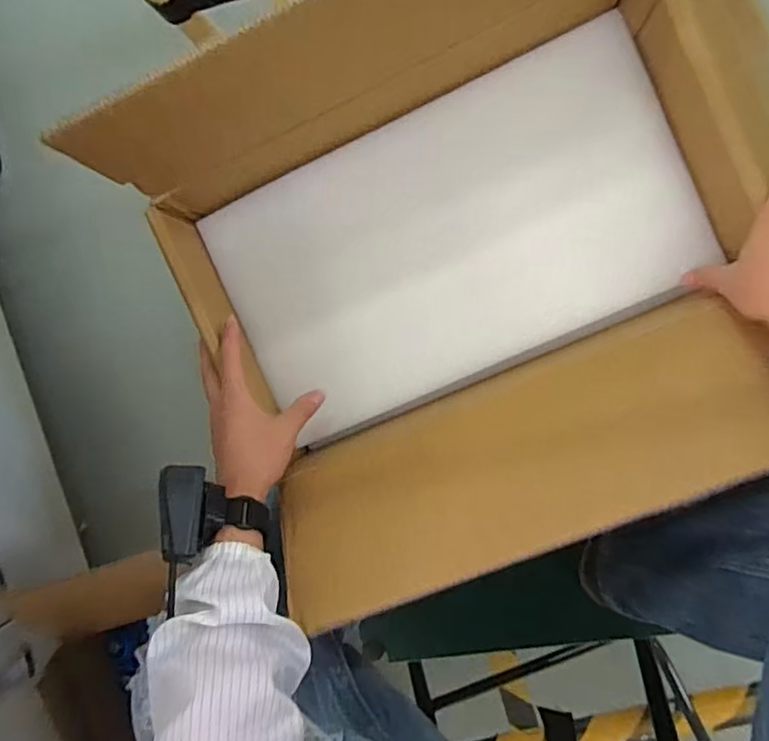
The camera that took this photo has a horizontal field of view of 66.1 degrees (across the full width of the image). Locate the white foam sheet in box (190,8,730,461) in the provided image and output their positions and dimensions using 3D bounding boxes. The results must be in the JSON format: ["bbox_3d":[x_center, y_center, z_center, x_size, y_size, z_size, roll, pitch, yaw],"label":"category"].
[{"bbox_3d":[0.065,-0.121,0.583,0.447,0.019,0.265,-24,91,9],"label":"white foam sheet in box"}]

